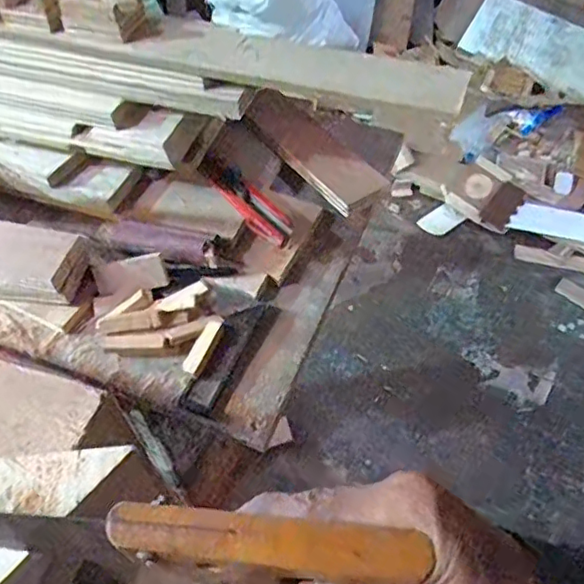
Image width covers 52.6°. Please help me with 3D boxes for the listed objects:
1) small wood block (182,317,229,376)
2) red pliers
[{"bbox_3d":[-0.071,0.044,0.488,0.015,0.012,0.056,18,56,14],"label":"small wood block"},{"bbox_3d":[-0.040,-0.087,0.549,0.029,0.023,0.119,-33,60,-20],"label":"red pliers"}]

